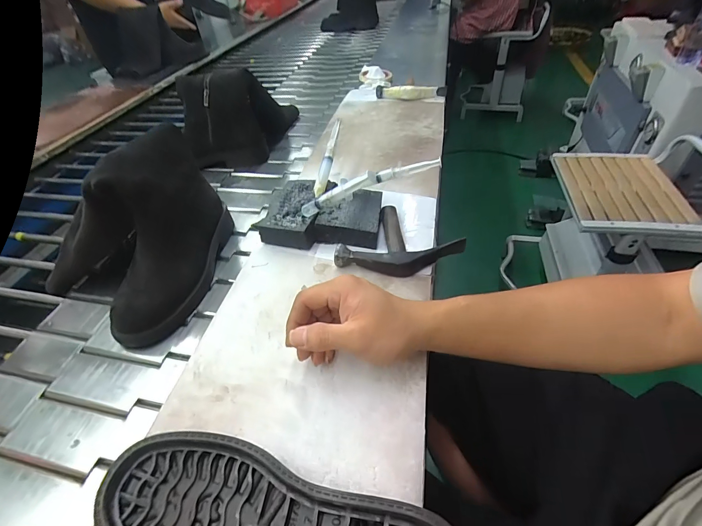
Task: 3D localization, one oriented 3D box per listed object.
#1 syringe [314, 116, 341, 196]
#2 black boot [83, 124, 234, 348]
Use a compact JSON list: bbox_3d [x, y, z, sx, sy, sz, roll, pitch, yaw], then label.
[{"bbox_3d":[-0.034,-0.169,0.538,0.016,0.015,0.155,5,65,13],"label":"syringe"},{"bbox_3d":[-0.268,-0.050,0.482,0.087,0.191,0.262,-2,44,5],"label":"black boot"}]

